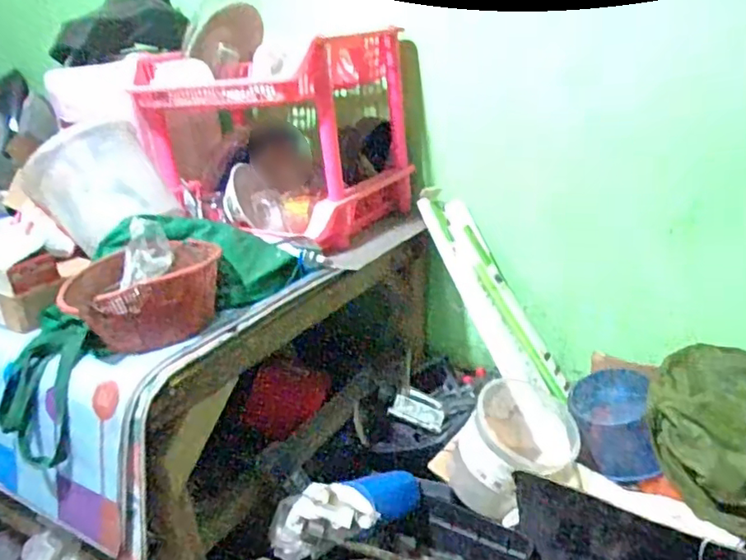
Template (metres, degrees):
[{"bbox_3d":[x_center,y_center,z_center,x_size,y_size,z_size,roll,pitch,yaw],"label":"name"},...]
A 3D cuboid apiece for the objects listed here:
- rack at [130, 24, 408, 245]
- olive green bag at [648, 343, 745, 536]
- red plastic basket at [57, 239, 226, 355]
[{"bbox_3d":[-0.176,-0.271,1.159,0.411,0.330,0.362,10,27,35],"label":"rack"},{"bbox_3d":[0.577,0.232,0.926,0.263,0.152,0.277,13,29,39],"label":"olive green bag"},{"bbox_3d":[-0.307,0.025,0.821,0.196,0.094,0.150,-12,23,-14],"label":"red plastic basket"}]

